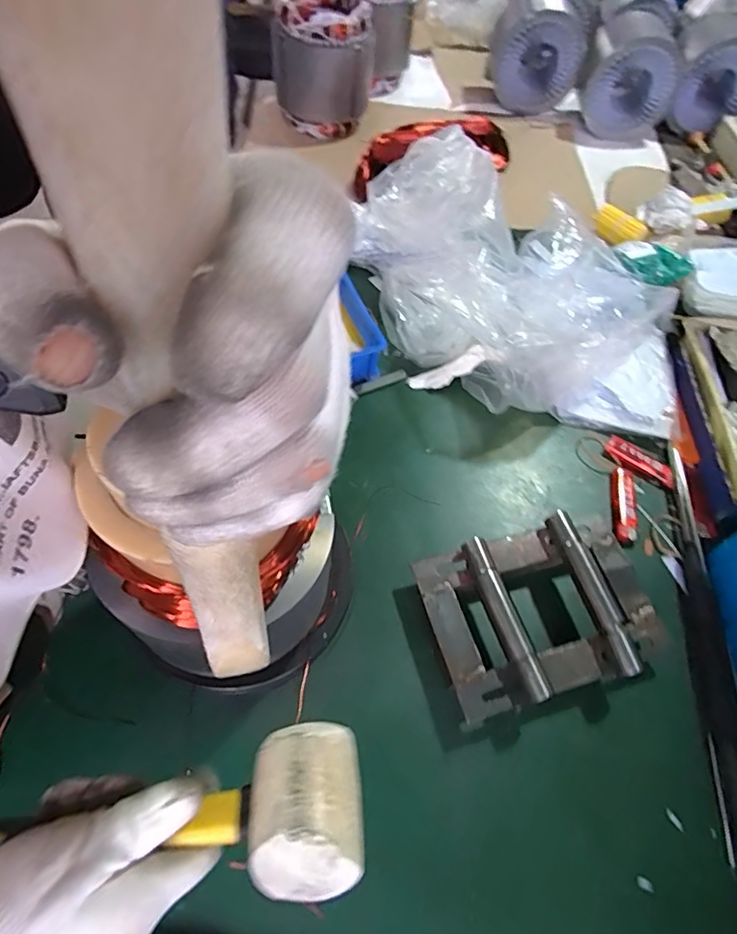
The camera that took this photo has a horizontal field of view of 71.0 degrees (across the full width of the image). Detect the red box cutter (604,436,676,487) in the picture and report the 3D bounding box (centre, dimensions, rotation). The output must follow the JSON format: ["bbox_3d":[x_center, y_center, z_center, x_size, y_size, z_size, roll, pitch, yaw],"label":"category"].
[{"bbox_3d":[0.295,-0.004,0.562,0.076,0.007,0.028,36,63,16],"label":"red box cutter"}]

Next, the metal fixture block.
[{"bbox_3d":[0.150,0.123,0.452,0.194,0.052,0.134,-13,61,-12],"label":"metal fixture block"}]

